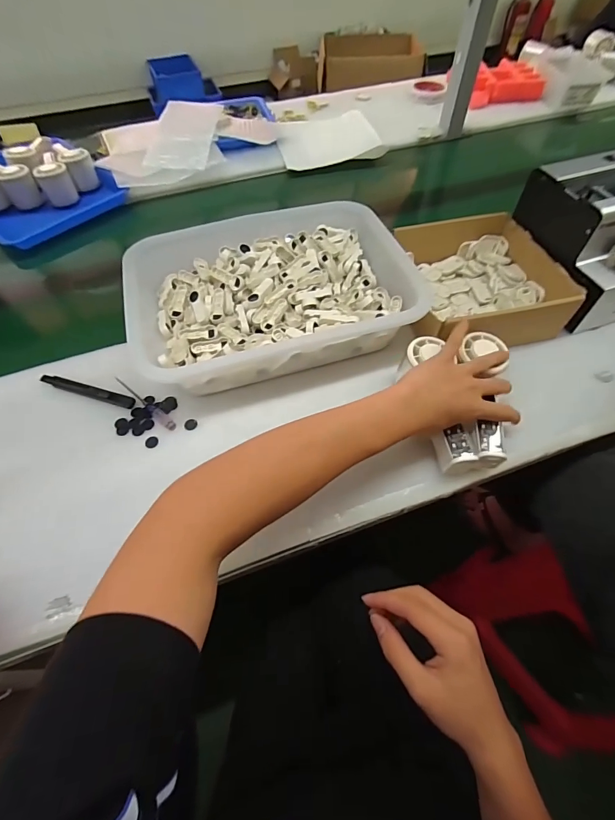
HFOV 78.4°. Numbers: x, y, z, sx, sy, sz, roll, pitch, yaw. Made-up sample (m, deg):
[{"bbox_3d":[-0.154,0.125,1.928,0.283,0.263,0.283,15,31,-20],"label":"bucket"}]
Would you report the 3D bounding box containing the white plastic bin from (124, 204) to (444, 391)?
[{"bbox_3d":[-0.054,-0.169,0.514,0.353,0.073,0.274,-15,57,-8],"label":"white plastic bin"}]

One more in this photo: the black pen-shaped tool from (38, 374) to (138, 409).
[{"bbox_3d":[-0.277,-0.024,0.475,0.131,0.007,0.015,14,58,11],"label":"black pen-shaped tool"}]

